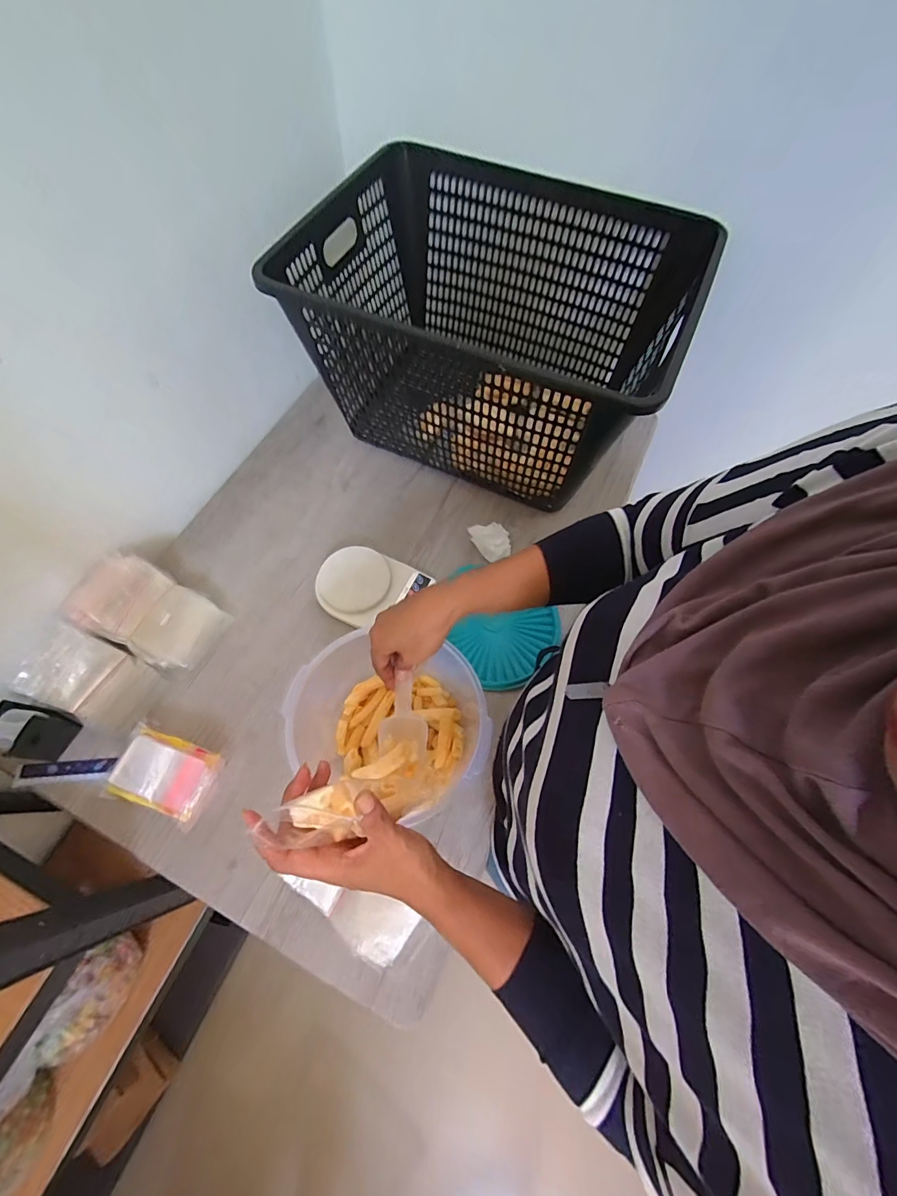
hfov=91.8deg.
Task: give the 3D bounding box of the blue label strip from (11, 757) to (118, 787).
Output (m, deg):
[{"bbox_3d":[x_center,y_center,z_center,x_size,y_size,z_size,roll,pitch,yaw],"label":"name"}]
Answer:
[{"bbox_3d":[-0.530,0.240,0.600,0.131,0.011,0.028,-4,66,-3],"label":"blue label strip"}]

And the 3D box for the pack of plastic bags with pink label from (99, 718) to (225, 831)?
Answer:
[{"bbox_3d":[-0.374,0.232,0.574,0.146,0.041,0.090,19,67,7],"label":"pack of plastic bags with pink label"}]

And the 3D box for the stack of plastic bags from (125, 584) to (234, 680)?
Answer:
[{"bbox_3d":[-0.401,0.049,0.651,0.102,0.040,0.121,29,69,11],"label":"stack of plastic bags"}]

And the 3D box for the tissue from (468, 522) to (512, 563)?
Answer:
[{"bbox_3d":[0.074,-0.098,0.749,0.066,0.028,0.062,-18,68,-9],"label":"tissue"}]

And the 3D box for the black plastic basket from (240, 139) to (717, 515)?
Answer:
[{"bbox_3d":[0.067,-0.433,0.737,0.553,0.308,0.446,24,68,9],"label":"black plastic basket"}]

